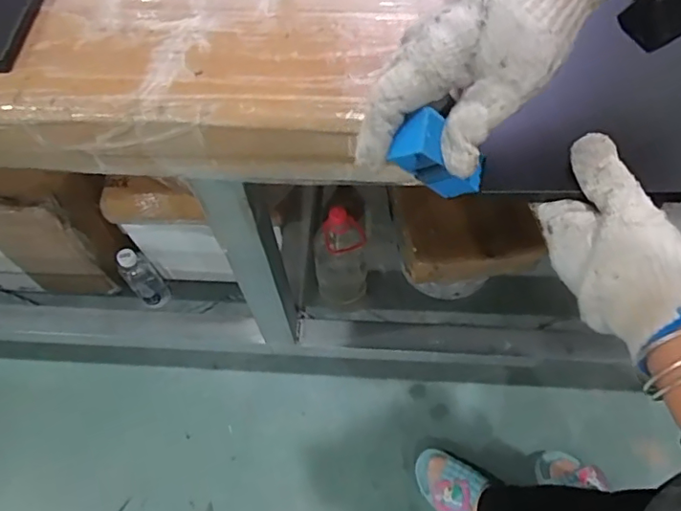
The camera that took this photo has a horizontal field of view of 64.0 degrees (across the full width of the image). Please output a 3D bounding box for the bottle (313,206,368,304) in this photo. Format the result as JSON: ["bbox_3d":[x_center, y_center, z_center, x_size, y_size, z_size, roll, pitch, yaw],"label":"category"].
[{"bbox_3d":[-0.002,-0.006,1.017,0.095,0.272,0.091,-10,60,-3],"label":"bottle"}]

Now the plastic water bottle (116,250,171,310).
[{"bbox_3d":[-0.412,0.044,1.130,0.065,0.193,0.080,-37,67,-18],"label":"plastic water bottle"}]

